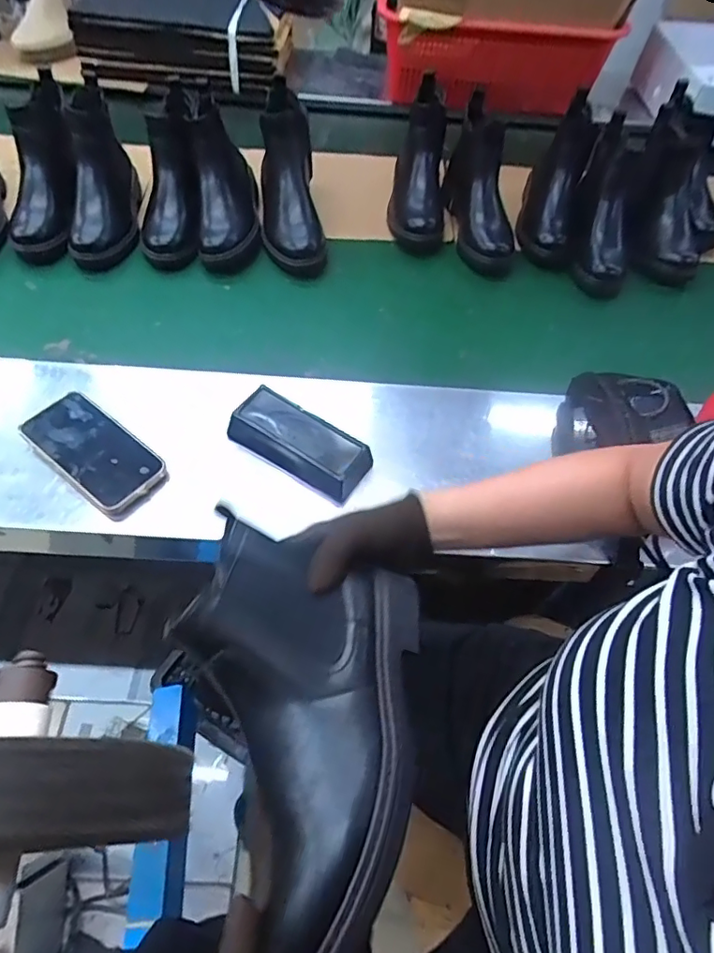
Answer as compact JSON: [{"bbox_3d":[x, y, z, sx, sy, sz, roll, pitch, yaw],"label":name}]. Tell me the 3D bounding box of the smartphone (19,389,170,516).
[{"bbox_3d":[-0.288,-0.031,0.593,0.160,0.010,0.077,36,67,15],"label":"smartphone"}]

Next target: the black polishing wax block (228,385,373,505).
[{"bbox_3d":[-0.061,-0.041,0.594,0.156,0.047,0.073,33,61,18],"label":"black polishing wax block"}]

